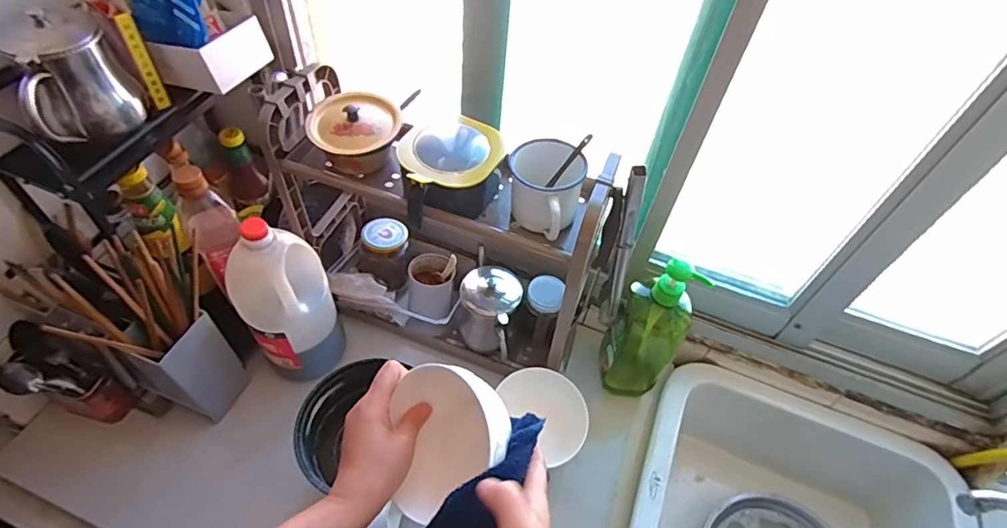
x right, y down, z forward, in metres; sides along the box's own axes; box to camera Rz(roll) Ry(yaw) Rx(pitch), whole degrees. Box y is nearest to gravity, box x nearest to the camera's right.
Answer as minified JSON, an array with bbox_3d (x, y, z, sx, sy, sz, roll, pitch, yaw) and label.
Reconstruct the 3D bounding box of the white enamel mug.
[{"bbox_3d":[0.045,-0.077,0.594,0.080,0.087,0.093,10,51,2],"label":"white enamel mug"}]

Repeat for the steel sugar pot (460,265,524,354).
[{"bbox_3d":[-0.022,0.069,0.822,0.089,0.112,0.111,14,52,5],"label":"steel sugar pot"}]

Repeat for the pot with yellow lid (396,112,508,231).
[{"bbox_3d":[-0.061,-0.114,0.622,0.121,0.069,0.112,3,51,-4],"label":"pot with yellow lid"}]

